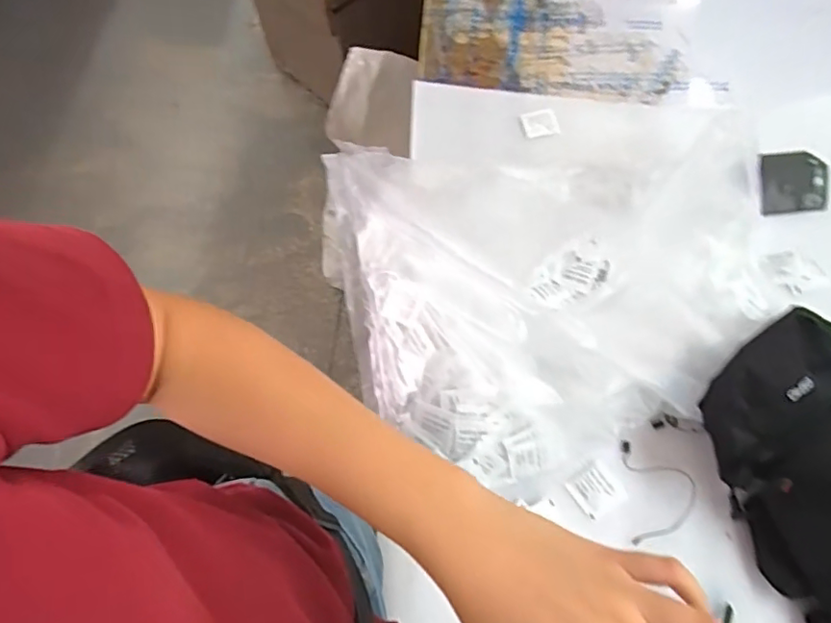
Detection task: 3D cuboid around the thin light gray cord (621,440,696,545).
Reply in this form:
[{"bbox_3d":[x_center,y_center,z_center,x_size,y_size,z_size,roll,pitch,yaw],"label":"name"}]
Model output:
[{"bbox_3d":[0.227,0.166,0.509,0.063,0.004,0.089,0,66,2],"label":"thin light gray cord"}]

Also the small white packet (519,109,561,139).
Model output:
[{"bbox_3d":[0.154,-0.233,0.686,0.045,0.004,0.042,-12,67,-4],"label":"small white packet"}]

